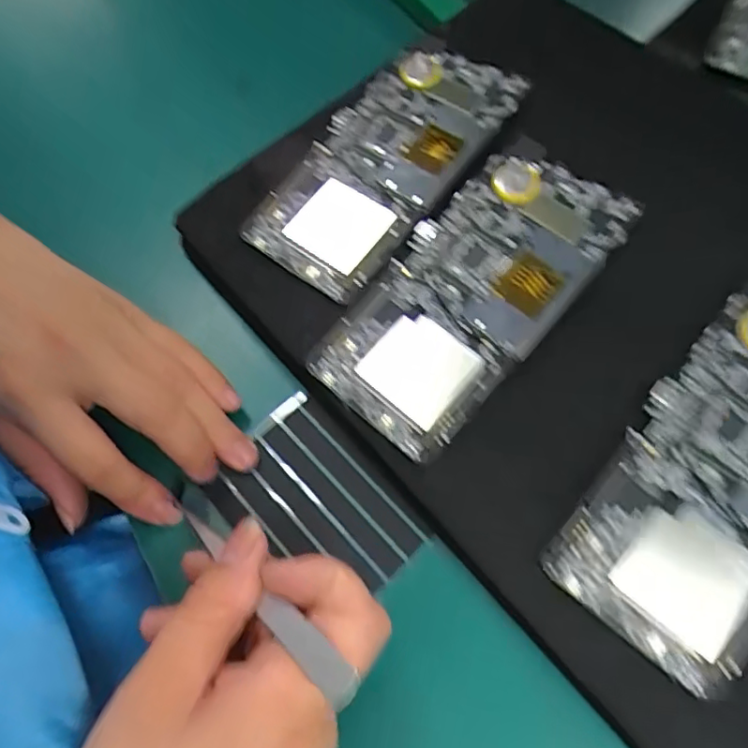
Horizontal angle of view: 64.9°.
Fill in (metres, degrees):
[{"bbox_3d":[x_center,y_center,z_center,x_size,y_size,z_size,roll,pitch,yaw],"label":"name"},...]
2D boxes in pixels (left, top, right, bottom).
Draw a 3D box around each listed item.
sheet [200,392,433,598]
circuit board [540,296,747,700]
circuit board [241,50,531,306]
[{"bbox_3d":[-0.029,0.061,0.268,0.061,0.005,0.093,-39,70,-14],"label":"sheet"},{"bbox_3d":[0.137,0.037,0.224,0.074,0.009,0.150,39,83,16],"label":"circuit board"},{"bbox_3d":[0.008,-0.113,0.308,0.083,0.013,0.159,27,71,22],"label":"circuit board"}]

